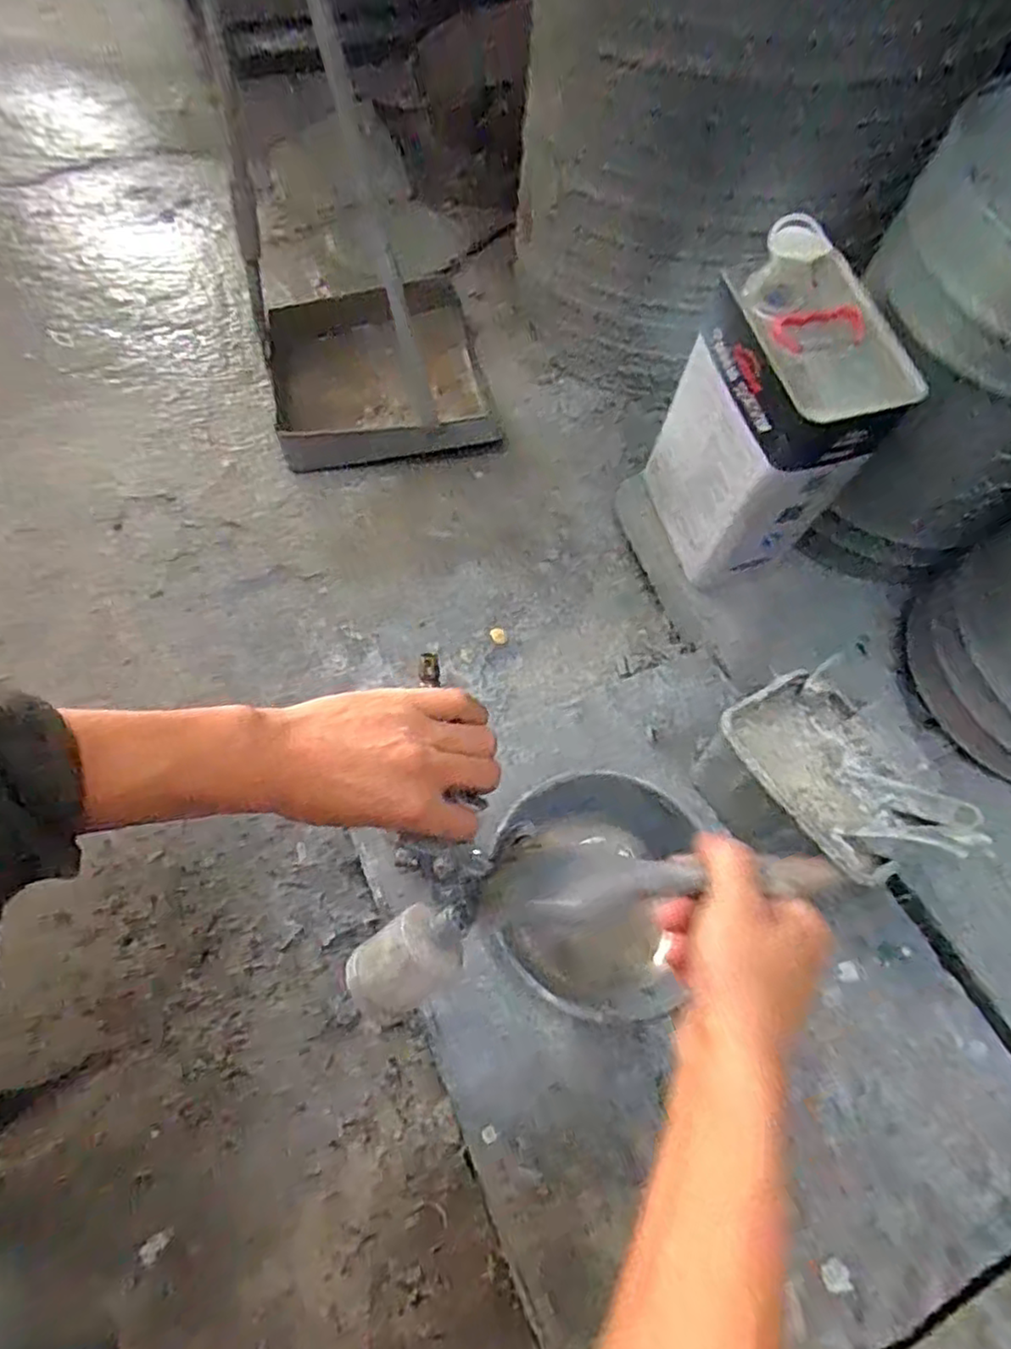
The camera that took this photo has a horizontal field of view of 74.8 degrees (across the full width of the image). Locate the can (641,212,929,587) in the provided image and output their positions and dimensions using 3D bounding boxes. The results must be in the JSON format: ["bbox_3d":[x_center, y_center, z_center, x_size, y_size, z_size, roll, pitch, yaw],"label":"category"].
[{"bbox_3d":[0.226,-0.223,0.600,0.095,0.280,0.184,-21,66,-14],"label":"can"}]

